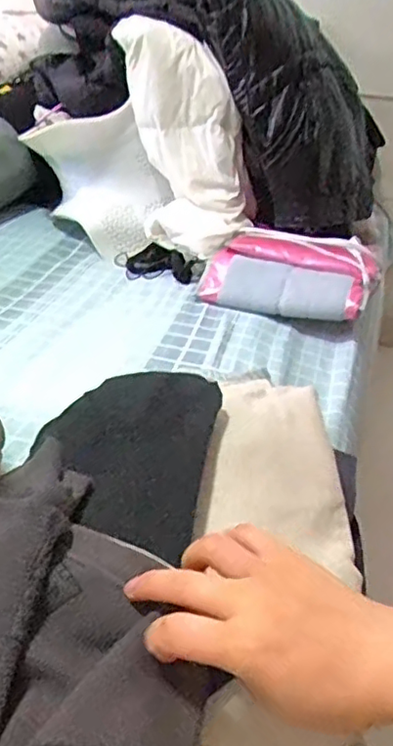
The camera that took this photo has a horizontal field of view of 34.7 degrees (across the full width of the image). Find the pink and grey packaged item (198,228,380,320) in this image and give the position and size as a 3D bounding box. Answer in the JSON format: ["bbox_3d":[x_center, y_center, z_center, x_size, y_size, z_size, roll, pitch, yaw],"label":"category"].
[{"bbox_3d":[0.158,-0.163,1.047,0.271,0.086,0.193,13,32,11],"label":"pink and grey packaged item"}]

